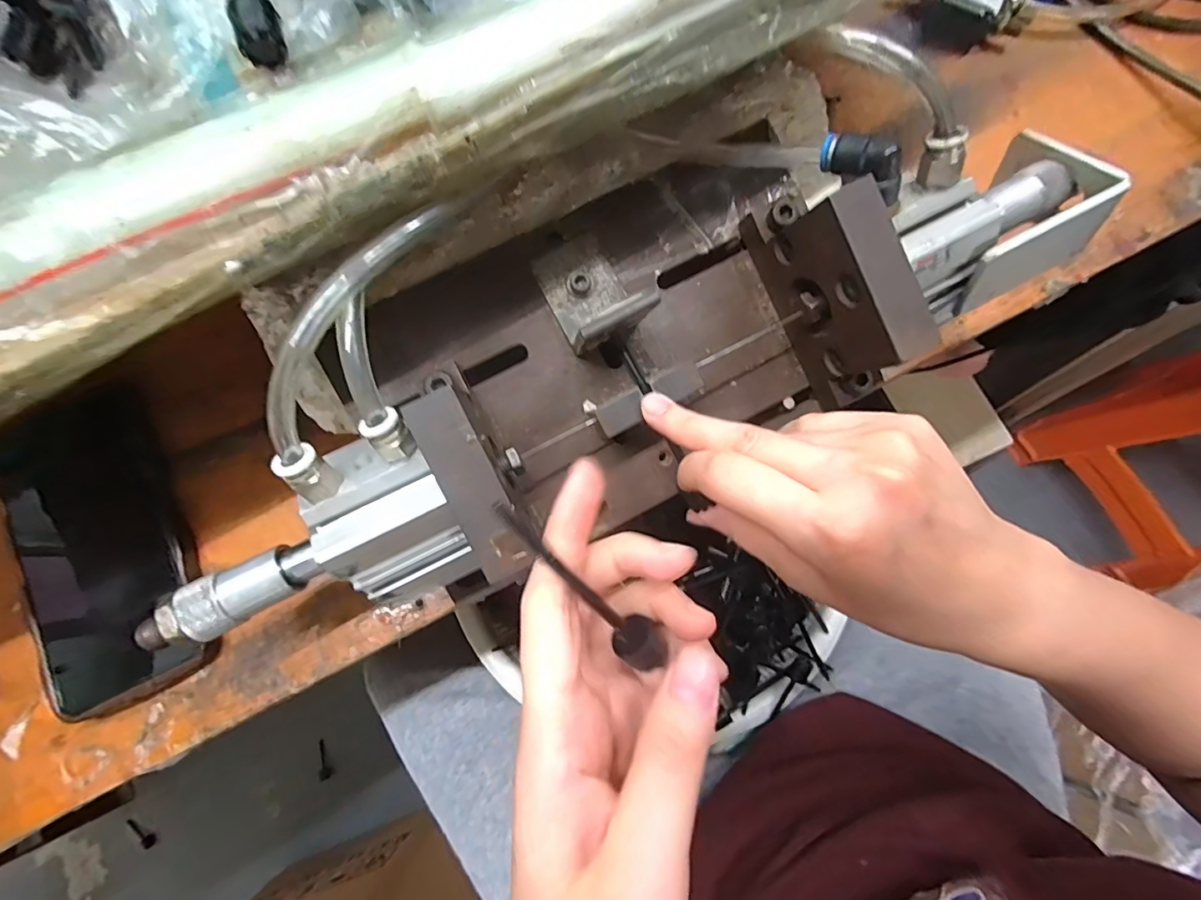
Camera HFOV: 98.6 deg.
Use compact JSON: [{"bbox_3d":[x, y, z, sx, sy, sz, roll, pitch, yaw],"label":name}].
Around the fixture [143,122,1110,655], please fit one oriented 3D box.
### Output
[{"bbox_3d":[0.011,-0.046,0.229,0.407,0.090,0.127,-26,77,-6],"label":"fixture"}]

